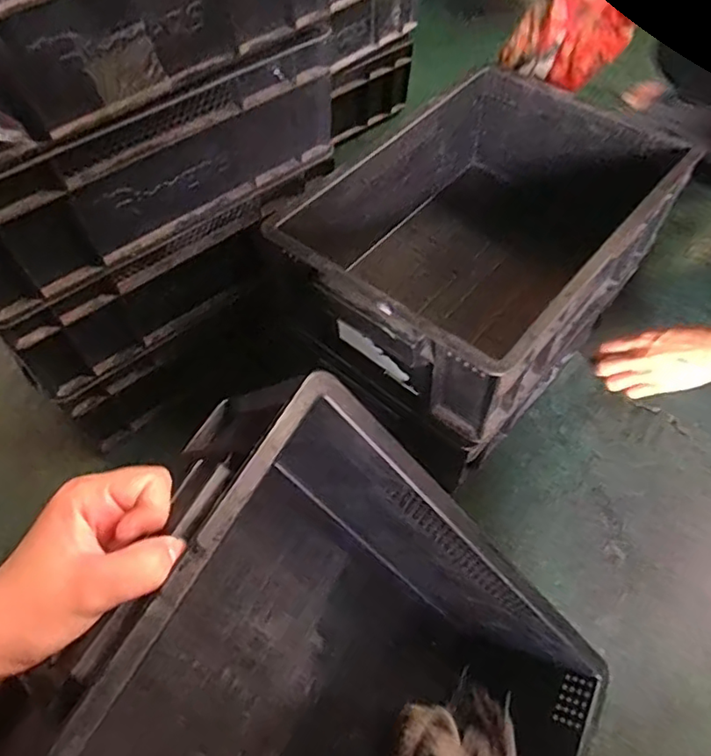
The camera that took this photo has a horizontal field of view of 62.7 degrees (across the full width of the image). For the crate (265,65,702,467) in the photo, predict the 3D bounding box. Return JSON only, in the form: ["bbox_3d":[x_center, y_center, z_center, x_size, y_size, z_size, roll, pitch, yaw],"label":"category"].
[{"bbox_3d":[0.120,-0.131,0.558,0.237,0.135,0.336,37,65,22],"label":"crate"}]

